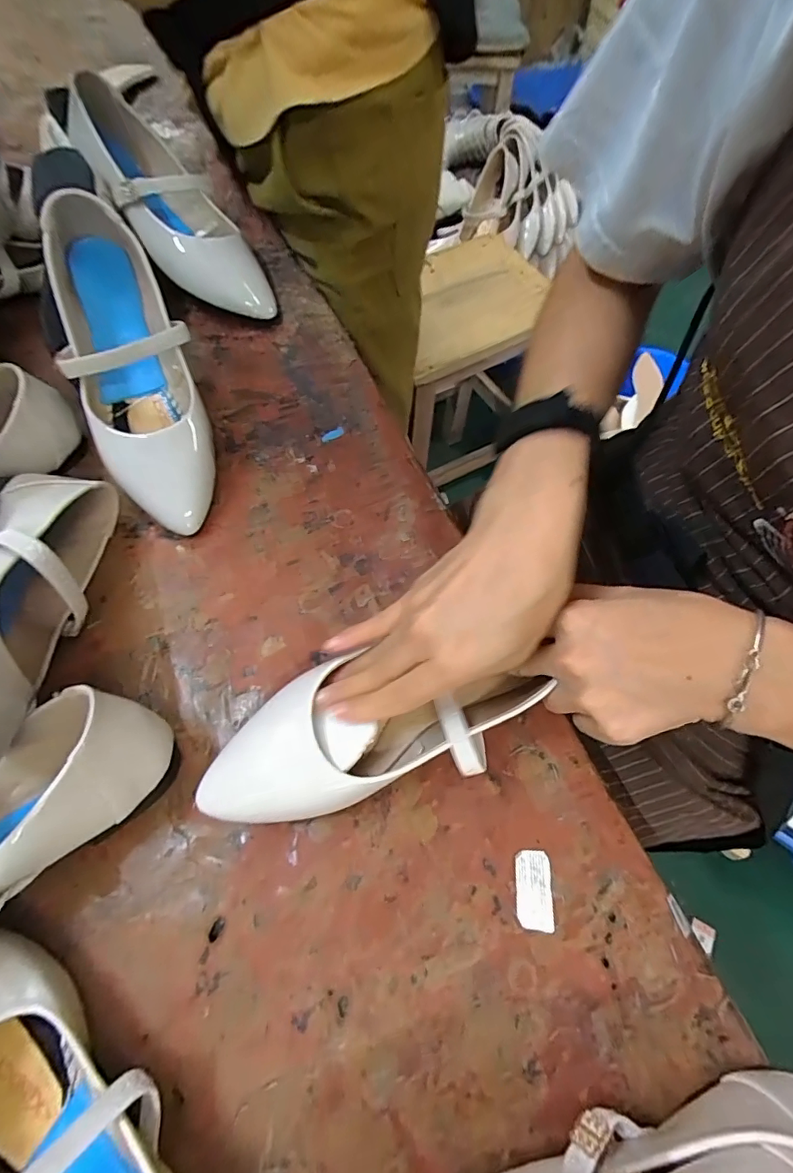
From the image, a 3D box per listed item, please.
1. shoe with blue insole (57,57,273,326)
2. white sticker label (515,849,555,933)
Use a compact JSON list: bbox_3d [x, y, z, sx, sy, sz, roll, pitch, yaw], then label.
[{"bbox_3d":[-0.207,-0.349,0.461,0.082,0.081,0.239,-38,89,-17],"label":"shoe with blue insole"},{"bbox_3d":[0.080,0.175,0.283,0.020,0.004,0.039,2,65,0],"label":"white sticker label"}]

